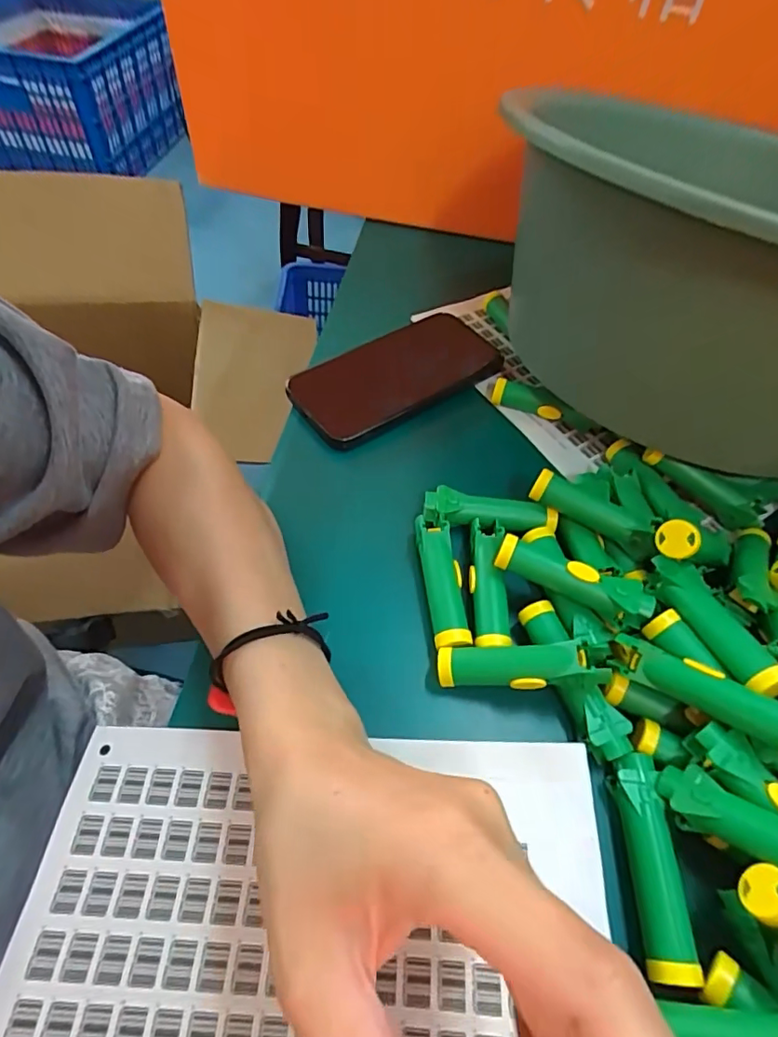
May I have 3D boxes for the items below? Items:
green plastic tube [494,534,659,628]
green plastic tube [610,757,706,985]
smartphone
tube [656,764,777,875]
[{"bbox_3d":[0.097,0.033,0.278,0.080,0.016,0.020,20,57,10],"label":"green plastic tube"},{"bbox_3d":[0.110,0.145,0.224,0.018,0.015,0.079,4,55,-1],"label":"green plastic tube"},{"bbox_3d":[0.009,-0.113,0.402,0.169,0.008,0.075,-31,63,-24],"label":"smartphone"},{"bbox_3d":[0.150,0.127,0.206,0.080,0.016,0.021,14,48,47],"label":"tube"}]

